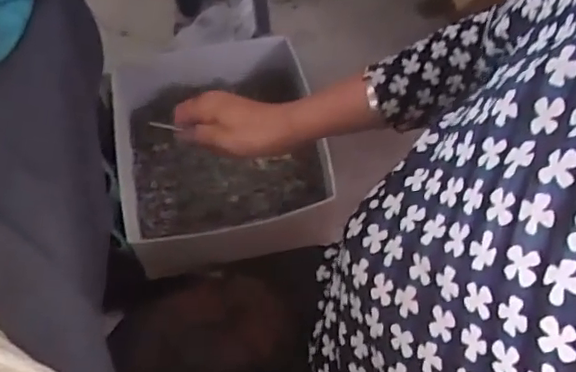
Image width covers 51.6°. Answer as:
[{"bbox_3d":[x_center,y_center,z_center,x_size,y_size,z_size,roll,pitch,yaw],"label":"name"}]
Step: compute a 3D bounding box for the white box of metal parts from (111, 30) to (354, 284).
[{"bbox_3d":[-0.104,-0.054,0.870,0.304,0.112,0.347,-10,59,-4],"label":"white box of metal parts"}]

